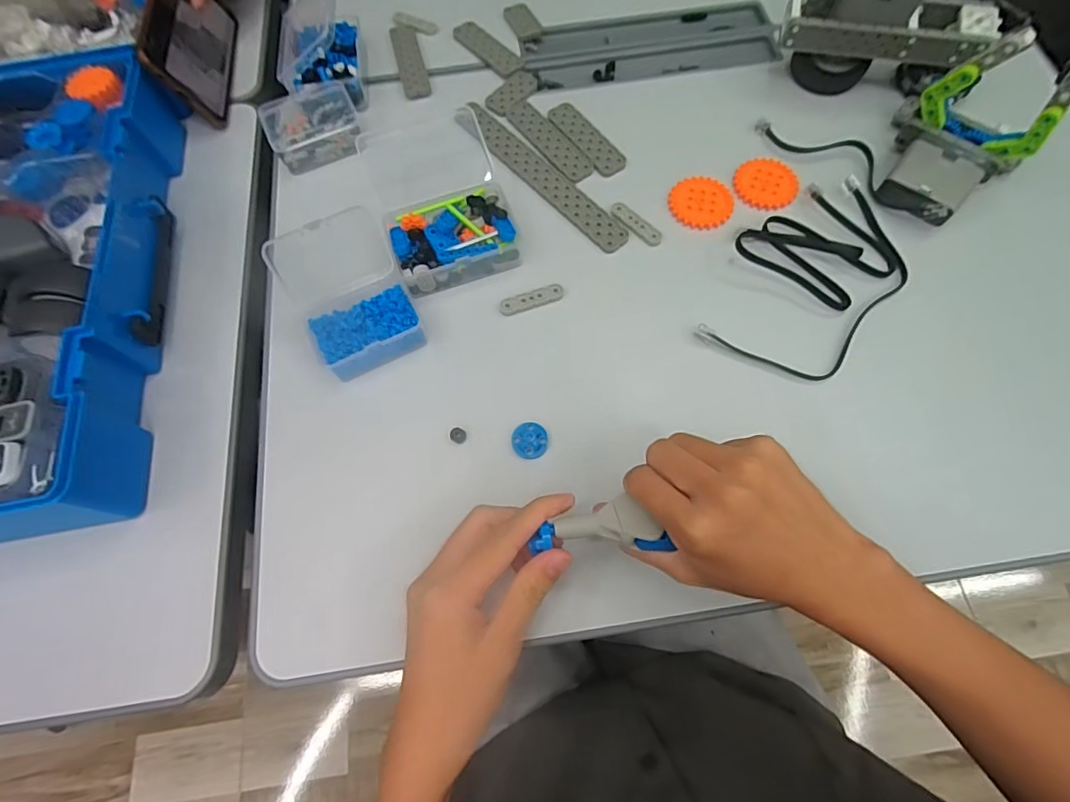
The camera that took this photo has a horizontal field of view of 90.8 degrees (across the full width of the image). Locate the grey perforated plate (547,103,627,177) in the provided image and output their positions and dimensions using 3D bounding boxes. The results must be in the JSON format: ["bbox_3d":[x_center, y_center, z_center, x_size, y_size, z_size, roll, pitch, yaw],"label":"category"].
[{"bbox_3d":[0.043,-0.227,0.454,0.027,0.005,0.088,-34,70,-11],"label":"grey perforated plate"}]

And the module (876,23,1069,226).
[{"bbox_3d":[0.314,-0.203,0.381,0.096,0.095,0.103,38,72,18],"label":"module"}]

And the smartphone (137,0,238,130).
[{"bbox_3d":[-0.307,-0.326,0.474,0.014,0.079,0.160,-19,67,16],"label":"smartphone"}]

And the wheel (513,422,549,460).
[{"bbox_3d":[-0.003,0.027,0.354,0.024,0.005,0.024,-1,67,2],"label":"wheel"}]

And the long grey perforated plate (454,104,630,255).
[{"bbox_3d":[0.001,-0.192,0.443,0.027,0.004,0.200,-40,72,-12],"label":"long grey perforated plate"}]

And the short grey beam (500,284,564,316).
[{"bbox_3d":[-0.002,-0.076,0.396,0.049,0.006,0.011,-19,68,-6],"label":"short grey beam"}]

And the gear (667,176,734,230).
[{"bbox_3d":[0.133,-0.161,0.423,0.048,0.004,0.052,-1,67,2],"label":"gear"}]

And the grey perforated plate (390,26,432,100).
[{"bbox_3d":[-0.119,-0.325,0.503,0.025,0.011,0.101,-15,68,-4],"label":"grey perforated plate"}]

